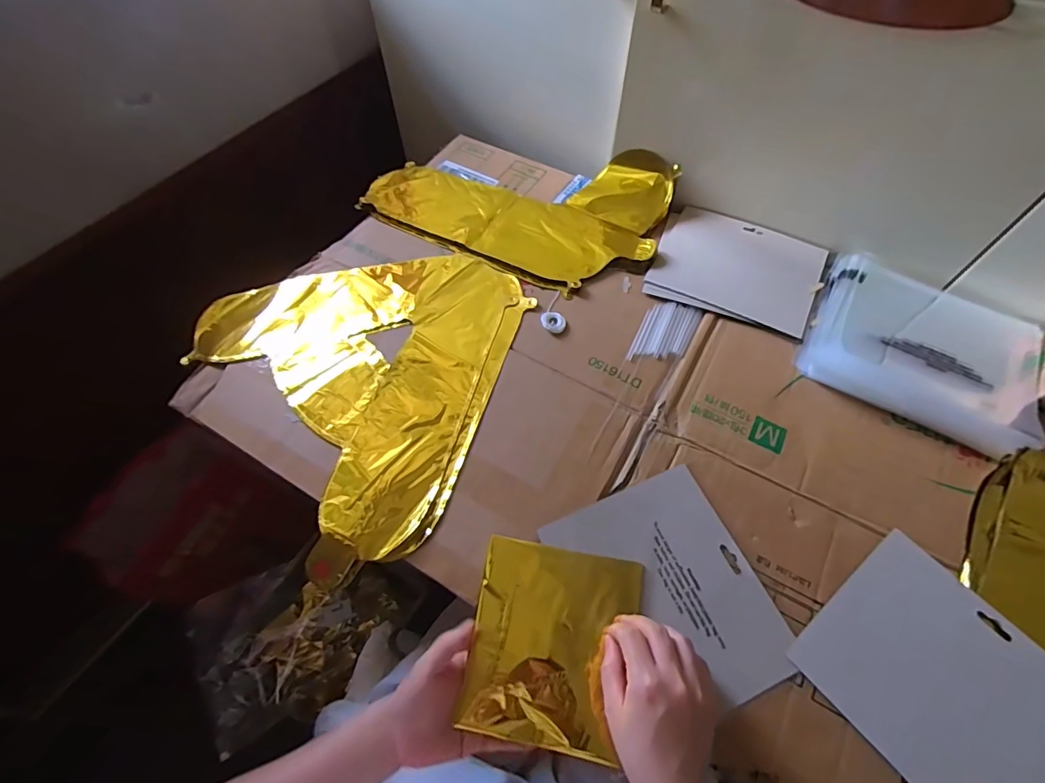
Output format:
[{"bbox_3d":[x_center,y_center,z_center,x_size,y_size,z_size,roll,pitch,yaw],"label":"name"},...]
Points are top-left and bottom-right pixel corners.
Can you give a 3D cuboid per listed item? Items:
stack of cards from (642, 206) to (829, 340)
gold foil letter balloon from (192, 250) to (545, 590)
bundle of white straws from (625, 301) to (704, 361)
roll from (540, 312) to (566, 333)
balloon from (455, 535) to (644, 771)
[{"bbox_3d":[0.273,-0.160,0.619,0.195,0.005,0.170,22,63,12],"label":"stack of cards"},{"bbox_3d":[-0.195,-0.039,0.564,0.381,0.025,0.375,29,64,15],"label":"gold foil letter balloon"},{"bbox_3d":[0.171,-0.070,0.582,0.061,0.004,0.101,23,63,12],"label":"bundle of white straws"},{"bbox_3d":[0.037,-0.082,0.577,0.029,0.005,0.026,16,62,9],"label":"roll"},{"bbox_3d":[0.026,0.213,0.416,0.133,0.011,0.149,9,67,7],"label":"balloon"}]

